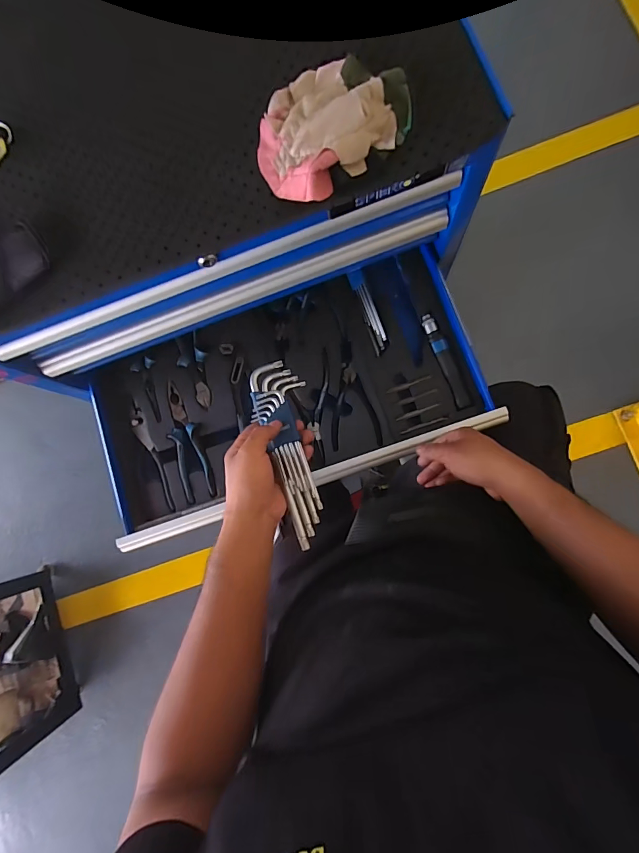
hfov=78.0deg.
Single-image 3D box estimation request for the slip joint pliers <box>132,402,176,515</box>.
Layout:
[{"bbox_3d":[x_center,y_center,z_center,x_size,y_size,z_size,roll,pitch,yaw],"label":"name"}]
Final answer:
[{"bbox_3d":[-0.269,0.047,0.636,0.023,0.014,0.187,-29,82,4],"label":"slip joint pliers"}]

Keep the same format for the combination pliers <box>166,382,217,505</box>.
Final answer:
[{"bbox_3d":[-0.215,0.022,0.633,0.047,0.014,0.195,-20,82,5],"label":"combination pliers"}]

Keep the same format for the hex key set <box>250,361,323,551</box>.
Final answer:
[{"bbox_3d":[-0.037,0.024,0.474,0.060,0.024,0.226,-18,71,5],"label":"hex key set"}]

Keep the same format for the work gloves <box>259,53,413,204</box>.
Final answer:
[{"bbox_3d":[0.005,-0.308,0.396,0.154,0.036,0.127,-36,81,3],"label":"work gloves"}]

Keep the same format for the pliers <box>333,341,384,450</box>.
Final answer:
[{"bbox_3d":[0.047,-0.051,0.618,0.073,0.015,0.168,-10,83,6],"label":"pliers"}]

